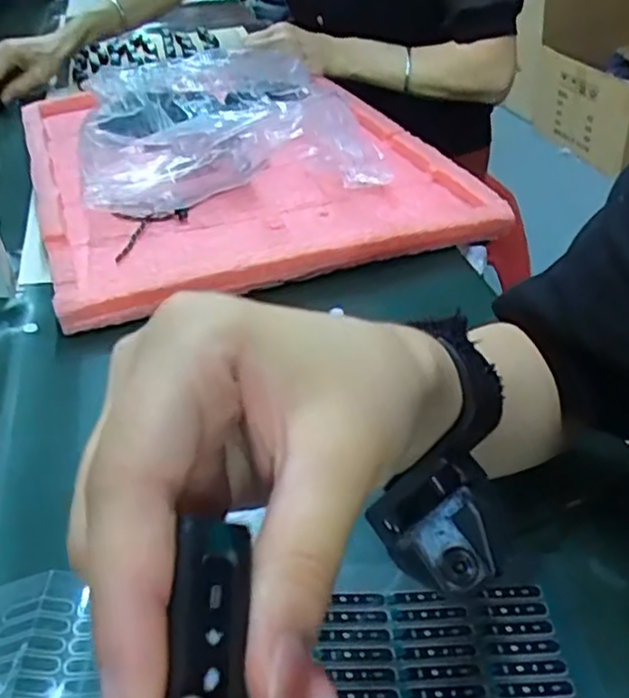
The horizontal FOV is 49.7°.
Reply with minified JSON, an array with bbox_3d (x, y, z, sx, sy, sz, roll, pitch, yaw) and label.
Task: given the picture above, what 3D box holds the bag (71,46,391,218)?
[{"bbox_3d":[-0.094,-0.235,0.697,0.276,0.088,0.343,-13,38,-10],"label":"bag"}]

